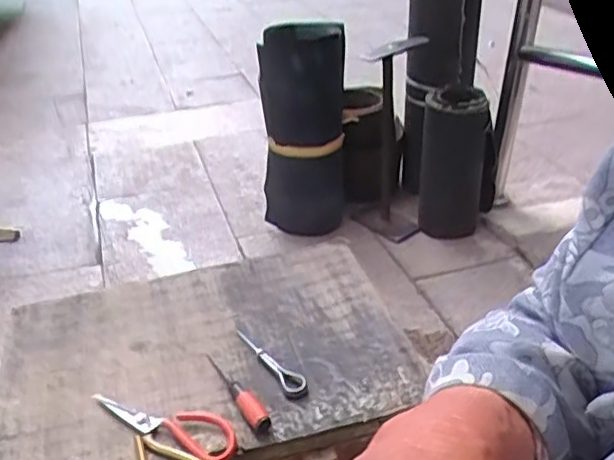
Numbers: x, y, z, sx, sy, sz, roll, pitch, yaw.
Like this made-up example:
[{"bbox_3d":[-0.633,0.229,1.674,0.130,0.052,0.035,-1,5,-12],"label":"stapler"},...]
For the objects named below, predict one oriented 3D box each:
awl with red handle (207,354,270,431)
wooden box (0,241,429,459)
[{"bbox_3d":[-0.086,0.189,0.774,0.024,0.017,0.154,-19,37,-26],"label":"awl with red handle"},{"bbox_3d":[-0.132,0.249,0.878,0.502,0.230,0.362,-10,34,-14],"label":"wooden box"}]

